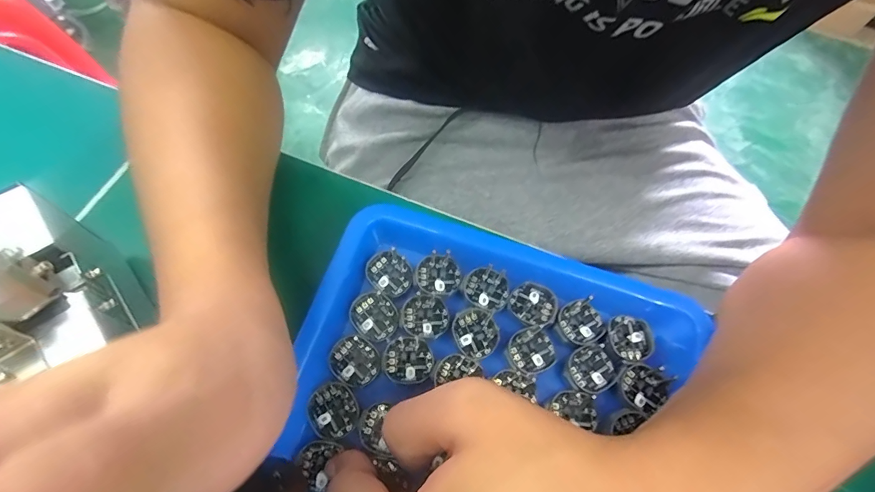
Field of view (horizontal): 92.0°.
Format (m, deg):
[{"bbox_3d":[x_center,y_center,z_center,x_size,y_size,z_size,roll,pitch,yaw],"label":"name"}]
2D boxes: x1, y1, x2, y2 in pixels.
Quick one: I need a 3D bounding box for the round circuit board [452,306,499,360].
[{"bbox_3d":[0.022,0.048,0.238,0.025,0.004,0.028,-11,67,-7],"label":"round circuit board"}]

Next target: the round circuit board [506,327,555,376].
[{"bbox_3d":[0.052,0.059,0.236,0.026,0.004,0.024,1,66,-2],"label":"round circuit board"}]

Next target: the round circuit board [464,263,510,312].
[{"bbox_3d":[0.030,0.025,0.249,0.026,0.004,0.026,1,66,-2],"label":"round circuit board"}]

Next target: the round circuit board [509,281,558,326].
[{"bbox_3d":[0.056,0.034,0.246,0.026,0.004,0.026,1,66,-2],"label":"round circuit board"}]

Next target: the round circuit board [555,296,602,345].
[{"bbox_3d":[0.083,0.044,0.245,0.027,0.005,0.024,-17,68,-10],"label":"round circuit board"}]

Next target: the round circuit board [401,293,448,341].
[{"bbox_3d":[-0.007,0.040,0.240,0.026,0.004,0.025,16,66,4],"label":"round circuit board"}]

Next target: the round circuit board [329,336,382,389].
[{"bbox_3d":[-0.045,0.062,0.229,0.024,0.004,0.027,-40,74,-18],"label":"round circuit board"}]

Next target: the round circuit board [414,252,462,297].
[{"bbox_3d":[0.001,0.017,0.251,0.026,0.004,0.025,1,66,-2],"label":"round circuit board"}]

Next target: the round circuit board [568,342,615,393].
[{"bbox_3d":[0.085,0.068,0.234,0.025,0.005,0.023,1,66,-2],"label":"round circuit board"}]

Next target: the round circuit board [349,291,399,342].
[{"bbox_3d":[-0.036,0.039,0.239,0.024,0.004,0.028,-31,71,-15],"label":"round circuit board"}]

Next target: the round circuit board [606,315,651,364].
[{"bbox_3d":[0.111,0.053,0.243,0.025,0.005,0.027,1,66,-2],"label":"round circuit board"}]

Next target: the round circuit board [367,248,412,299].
[{"bbox_3d":[-0.028,0.016,0.250,0.024,0.004,0.028,-25,70,-13],"label":"round circuit board"}]

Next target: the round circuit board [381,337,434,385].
[{"bbox_3d":[-0.016,0.062,0.230,0.026,0.004,0.025,1,66,-2],"label":"round circuit board"}]

